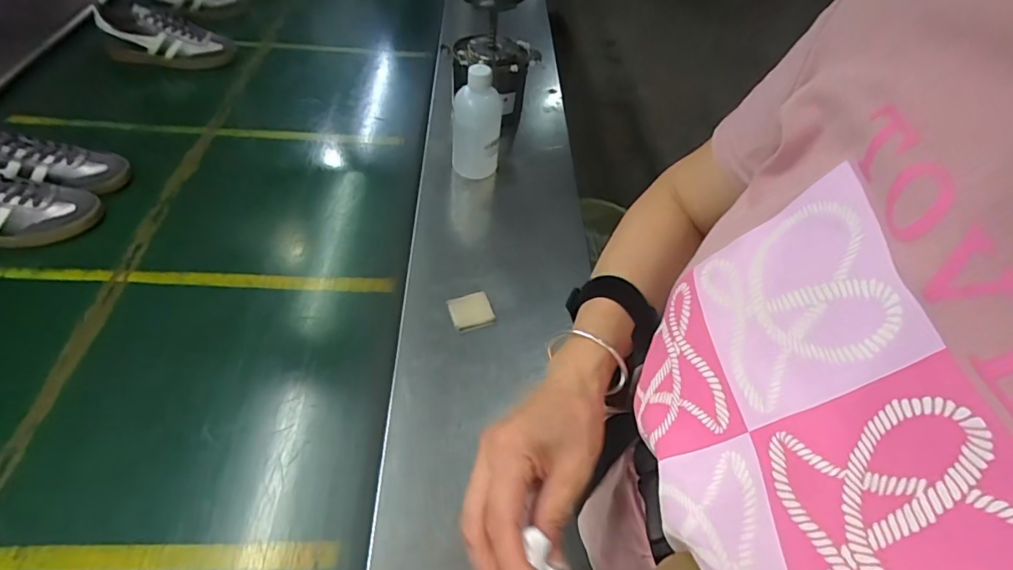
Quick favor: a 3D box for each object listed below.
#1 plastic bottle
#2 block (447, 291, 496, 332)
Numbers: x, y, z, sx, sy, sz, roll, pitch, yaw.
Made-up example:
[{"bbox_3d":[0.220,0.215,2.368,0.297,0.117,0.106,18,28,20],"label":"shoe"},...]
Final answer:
[{"bbox_3d":[-0.048,-0.278,0.848,0.079,0.170,0.094,5,50,-2],"label":"plastic bottle"},{"bbox_3d":[-0.047,0.036,0.683,0.055,0.012,0.052,-14,53,-18],"label":"block"}]

